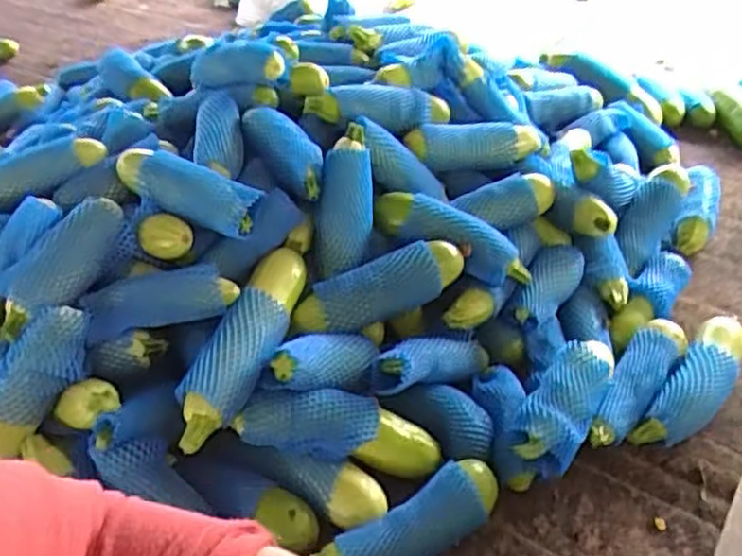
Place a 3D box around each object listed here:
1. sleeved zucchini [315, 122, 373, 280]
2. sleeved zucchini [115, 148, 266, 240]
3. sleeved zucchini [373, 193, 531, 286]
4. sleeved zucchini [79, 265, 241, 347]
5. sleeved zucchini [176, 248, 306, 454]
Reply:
[{"bbox_3d":[-0.035,-0.105,0.972,0.070,0.207,0.068,8,6,14],"label":"sleeved zucchini"},{"bbox_3d":[-0.244,-0.118,0.930,0.209,0.055,0.064,23,45,11],"label":"sleeved zucchini"},{"bbox_3d":[0.116,-0.056,1.000,0.238,0.053,0.070,27,46,6],"label":"sleeved zucchini"},{"bbox_3d":[-0.260,0.026,0.880,0.186,0.052,0.066,-11,40,-9],"label":"sleeved zucchini"},{"bbox_3d":[-0.154,0.078,0.863,0.082,0.064,0.291,5,41,11],"label":"sleeved zucchini"}]

